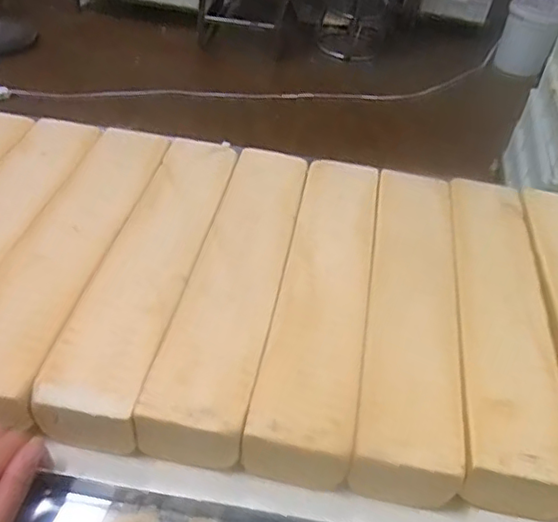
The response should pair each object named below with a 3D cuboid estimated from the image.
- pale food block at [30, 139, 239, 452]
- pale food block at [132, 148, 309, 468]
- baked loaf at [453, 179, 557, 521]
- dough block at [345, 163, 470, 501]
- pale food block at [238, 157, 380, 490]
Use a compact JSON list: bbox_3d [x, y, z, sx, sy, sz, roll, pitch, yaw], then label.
[{"bbox_3d":[-0.112,0.008,0.540,0.076,0.053,0.362,10,40,4],"label":"pale food block"},{"bbox_3d":[-0.036,0.015,0.541,0.074,0.056,0.339,11,42,3],"label":"pale food block"},{"bbox_3d":[0.196,0.053,0.543,0.080,0.059,0.366,10,40,4],"label":"baked loaf"},{"bbox_3d":[0.117,0.046,0.535,0.085,0.054,0.378,11,40,5],"label":"dough block"},{"bbox_3d":[0.045,0.031,0.541,0.087,0.055,0.370,11,40,5],"label":"pale food block"}]

